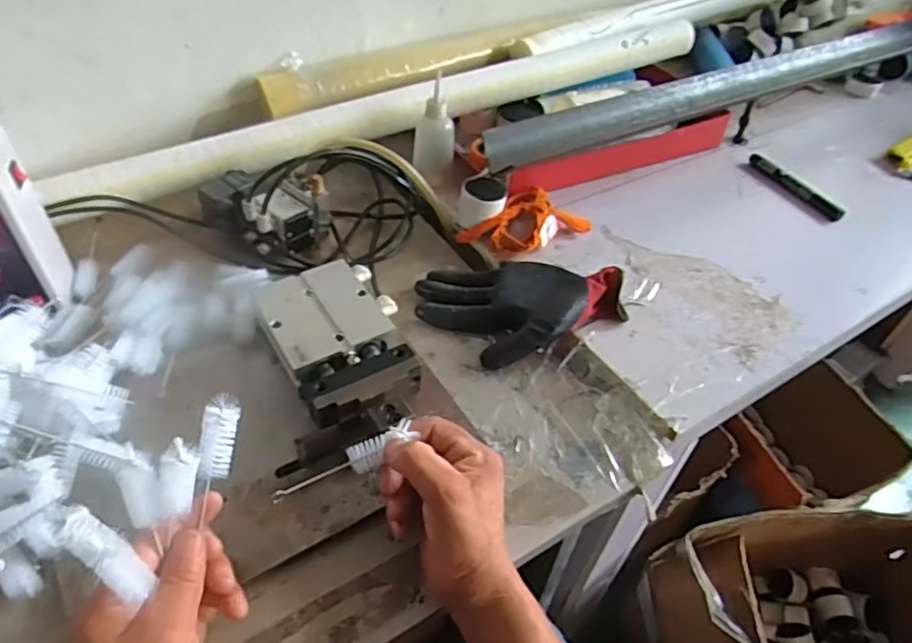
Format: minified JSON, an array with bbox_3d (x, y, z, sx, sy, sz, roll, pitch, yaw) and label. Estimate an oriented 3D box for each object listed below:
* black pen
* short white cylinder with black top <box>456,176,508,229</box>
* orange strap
[{"bbox_3d":[0.433,-0.174,0.798,0.015,0.017,0.141,-20,51,-22],"label":"black pen"},{"bbox_3d":[0.029,-0.133,0.692,0.053,0.041,0.046,5,46,0],"label":"short white cylinder with black top"},{"bbox_3d":[0.078,-0.109,0.691,0.123,0.028,0.082,-31,56,-30],"label":"orange strap"}]

